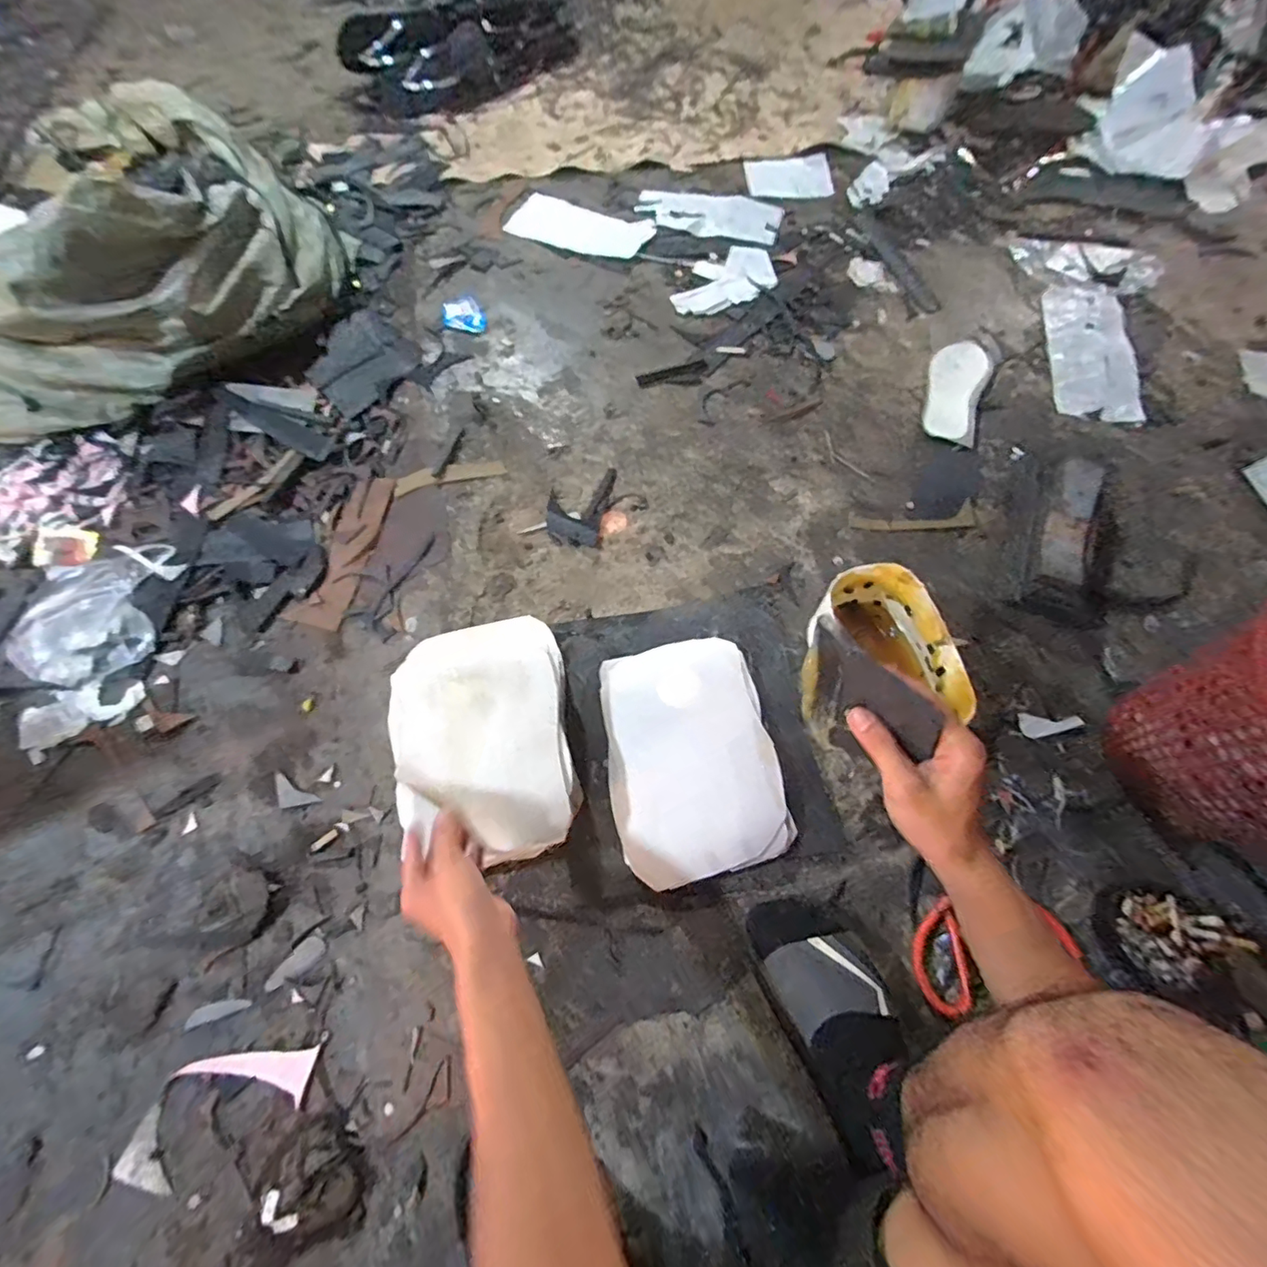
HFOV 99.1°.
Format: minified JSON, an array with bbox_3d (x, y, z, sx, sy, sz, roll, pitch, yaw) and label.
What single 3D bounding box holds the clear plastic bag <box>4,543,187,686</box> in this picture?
[{"bbox_3d":[-0.796,-0.033,0.803,0.196,0.047,0.205,-5,70,0],"label":"clear plastic bag"}]

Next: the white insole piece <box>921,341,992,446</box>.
[{"bbox_3d":[0.519,-0.395,0.864,0.085,0.013,0.229,22,72,9],"label":"white insole piece"}]

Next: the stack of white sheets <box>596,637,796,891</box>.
[{"bbox_3d":[0.067,0.141,0.650,0.197,0.030,0.273,-12,70,-3],"label":"stack of white sheets"}]

